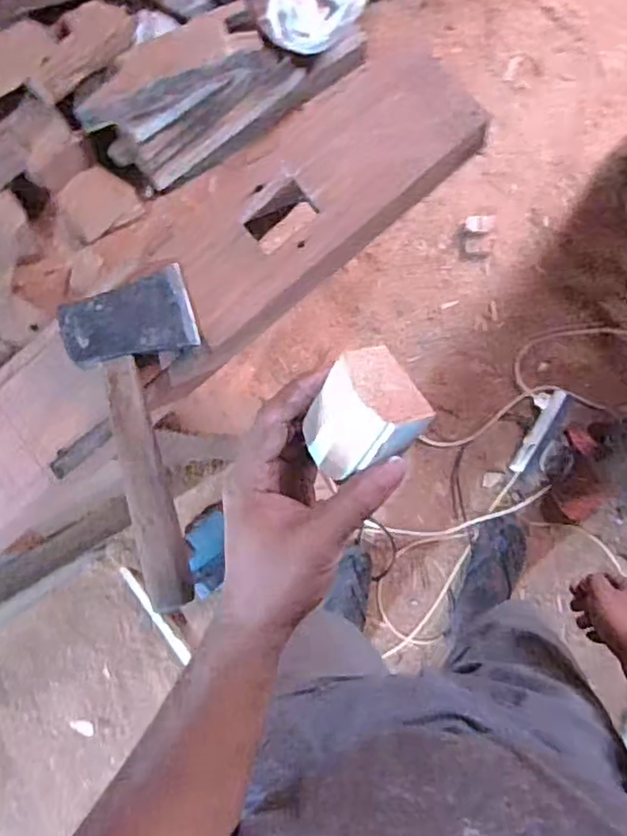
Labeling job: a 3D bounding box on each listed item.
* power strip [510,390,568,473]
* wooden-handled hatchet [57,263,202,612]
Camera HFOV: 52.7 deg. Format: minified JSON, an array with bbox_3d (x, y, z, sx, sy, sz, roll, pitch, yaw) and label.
[{"bbox_3d":[0.482,0.029,1.347,0.034,0.026,0.192,29,88,7],"label":"power strip"},{"bbox_3d":[-0.125,0.015,0.524,0.100,0.034,0.268,-18,84,3],"label":"wooden-handled hatchet"}]

